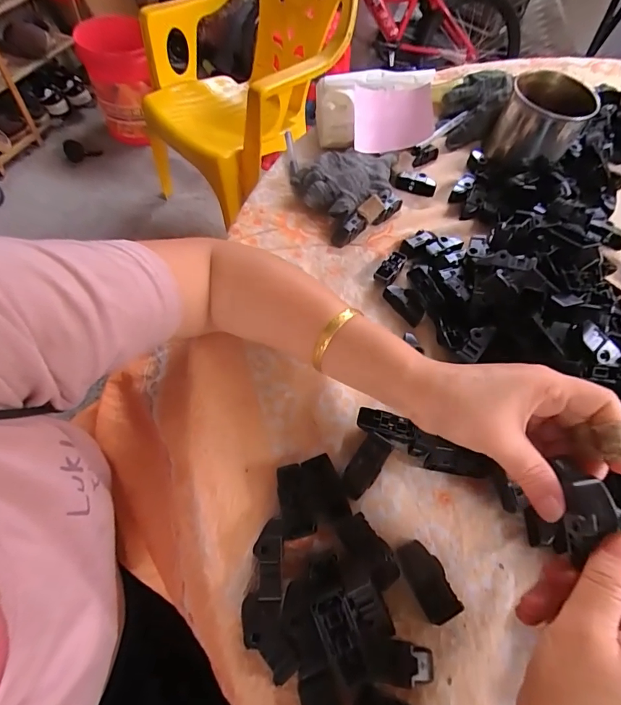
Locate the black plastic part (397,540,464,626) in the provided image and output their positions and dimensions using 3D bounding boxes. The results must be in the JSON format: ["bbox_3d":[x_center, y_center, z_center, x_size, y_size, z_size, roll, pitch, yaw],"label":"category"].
[{"bbox_3d":[0.080,0.156,0.280,0.022,0.014,0.049,-22,62,-15],"label":"black plastic part"}]

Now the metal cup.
[{"bbox_3d":[0.277,-0.278,0.493,0.096,0.074,0.085,31,62,16],"label":"metal cup"}]

